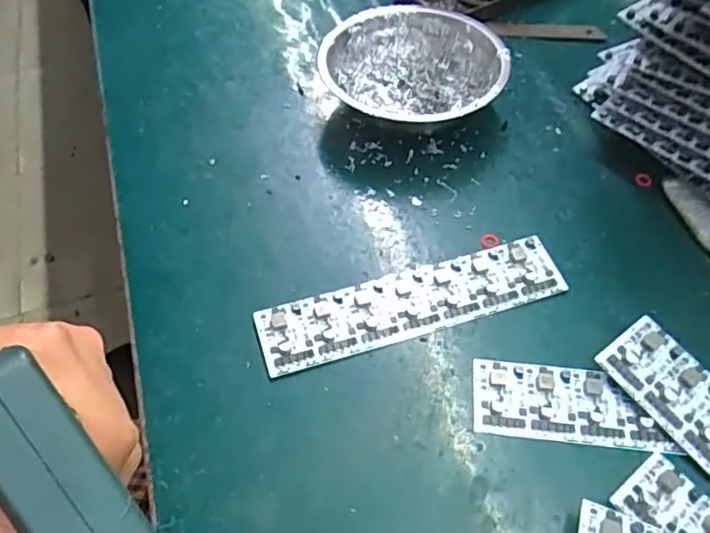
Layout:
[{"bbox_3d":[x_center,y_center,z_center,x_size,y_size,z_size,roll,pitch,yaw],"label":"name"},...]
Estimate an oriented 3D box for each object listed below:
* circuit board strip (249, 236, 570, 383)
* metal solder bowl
[{"bbox_3d":[0.032,0.020,0.336,0.173,0.007,0.038,-15,55,-10],"label":"circuit board strip"},{"bbox_3d":[0.041,-0.133,0.421,0.127,0.042,0.119,25,58,18],"label":"metal solder bowl"}]

